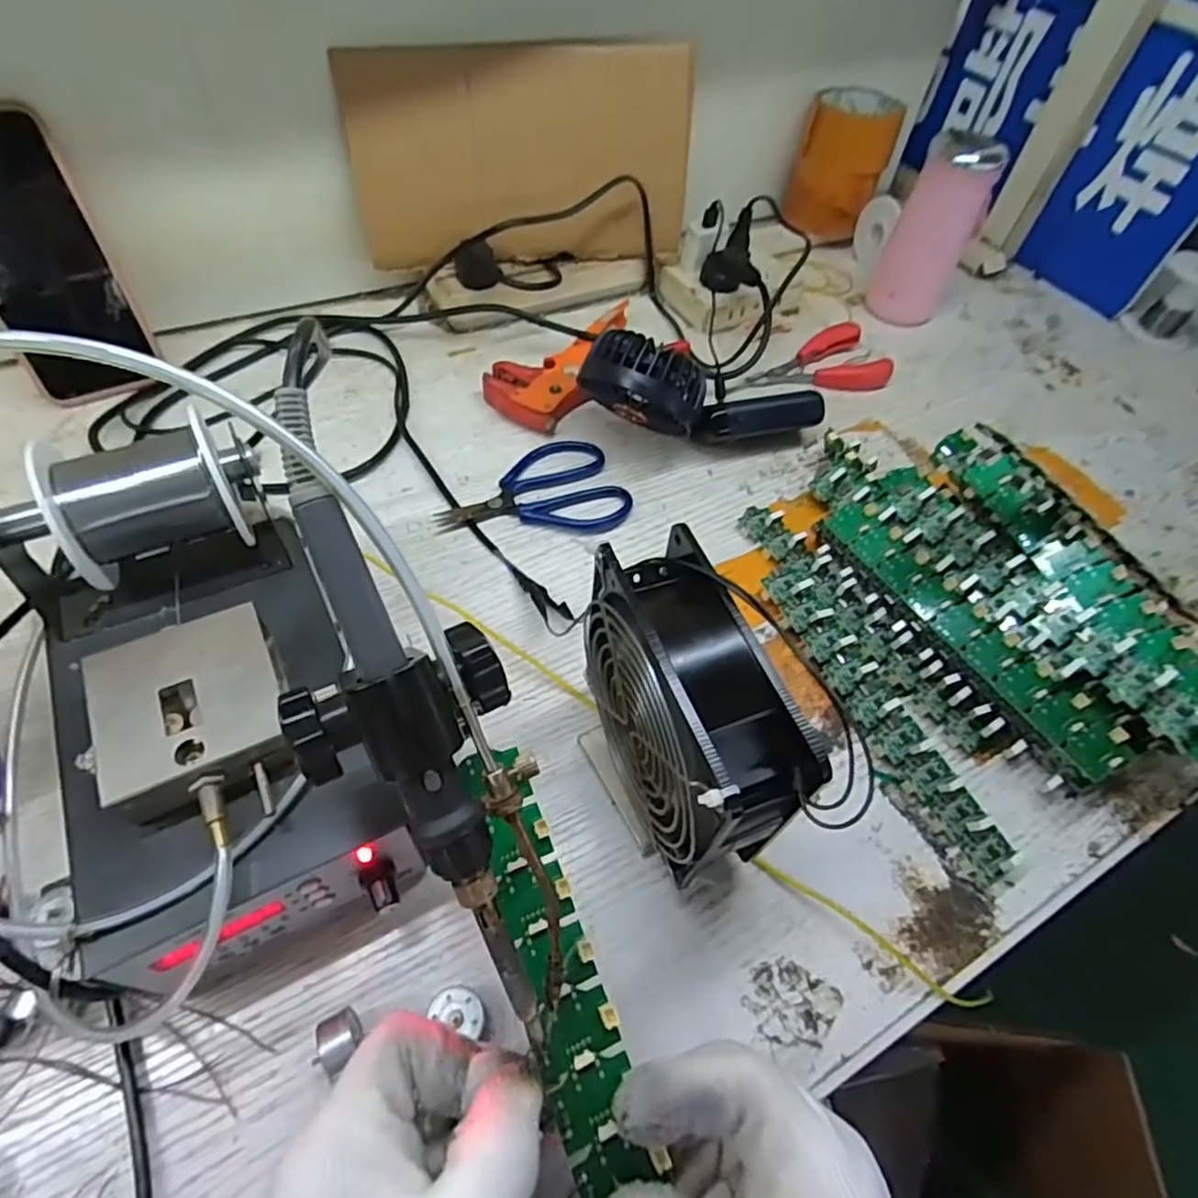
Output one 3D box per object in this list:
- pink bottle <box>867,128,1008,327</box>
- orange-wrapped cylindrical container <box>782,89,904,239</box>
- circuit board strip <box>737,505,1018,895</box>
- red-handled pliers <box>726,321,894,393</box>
[{"bbox_3d":[0.299,-0.327,0.594,0.068,0.137,0.064,25,57,12],"label":"pink bottle"},{"bbox_3d":[0.243,-0.440,0.674,0.086,0.106,0.084,2,55,-4],"label":"orange-wrapped cylindrical container"},{"bbox_3d":[0.152,0.038,0.390,0.047,0.019,0.253,-14,58,-15],"label":"circuit board strip"},{"bbox_3d":[0.177,-0.202,0.567,0.134,0.019,0.069,-14,58,-14],"label":"red-handled pliers"}]

